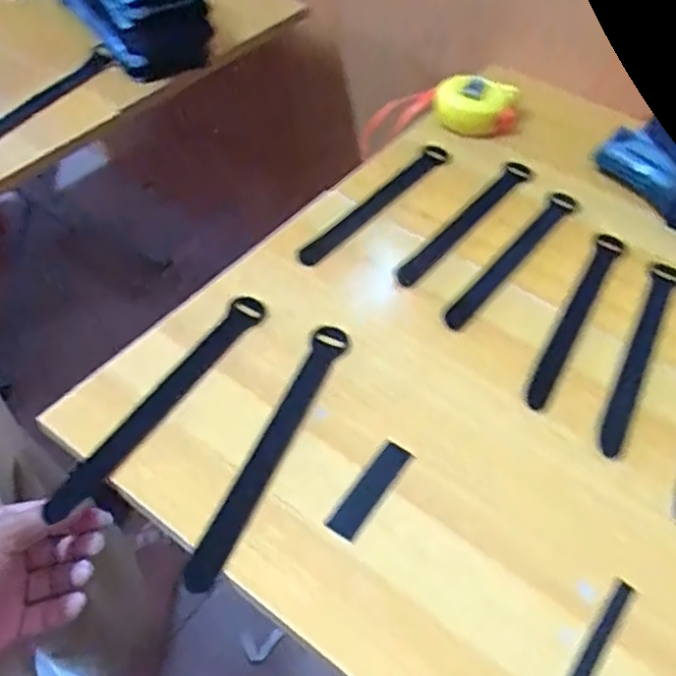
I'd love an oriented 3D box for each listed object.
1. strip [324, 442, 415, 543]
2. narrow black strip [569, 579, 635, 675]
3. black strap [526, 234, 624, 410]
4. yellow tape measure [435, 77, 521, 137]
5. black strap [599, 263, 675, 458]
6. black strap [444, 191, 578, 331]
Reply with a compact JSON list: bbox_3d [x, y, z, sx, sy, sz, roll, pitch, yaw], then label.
[{"bbox_3d":[0.020,0.091,0.403,0.019,0.005,0.070,30,55,20],"label":"strip"},{"bbox_3d":[0.138,0.157,0.355,0.010,0.004,0.070,33,56,22],"label":"narrow black strip"},{"bbox_3d":[0.179,-0.018,0.502,0.019,0.004,0.194,25,54,16],"label":"black strap"},{"bbox_3d":[0.131,-0.221,0.645,0.074,0.032,0.058,4,51,0],"label":"yellow tape measure"},{"bbox_3d":[0.216,0.005,0.481,0.020,0.004,0.199,27,54,17],"label":"black strap"},{"bbox_3d":[0.142,-0.065,0.540,0.020,0.005,0.193,33,56,21],"label":"black strap"}]

